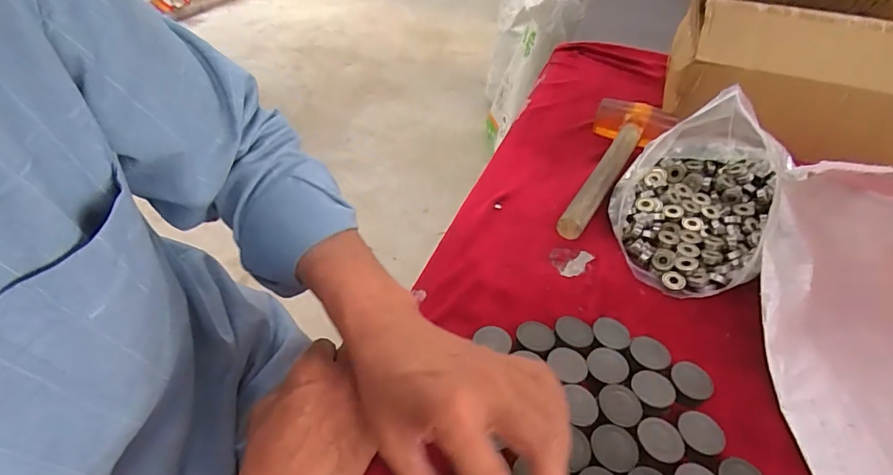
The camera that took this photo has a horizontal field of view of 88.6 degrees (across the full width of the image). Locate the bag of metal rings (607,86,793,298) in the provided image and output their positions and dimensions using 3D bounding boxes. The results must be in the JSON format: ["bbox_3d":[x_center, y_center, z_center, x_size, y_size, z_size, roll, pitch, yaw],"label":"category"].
[{"bbox_3d":[0.270,-0.058,0.484,0.156,0.128,0.214,23,46,19],"label":"bag of metal rings"}]

